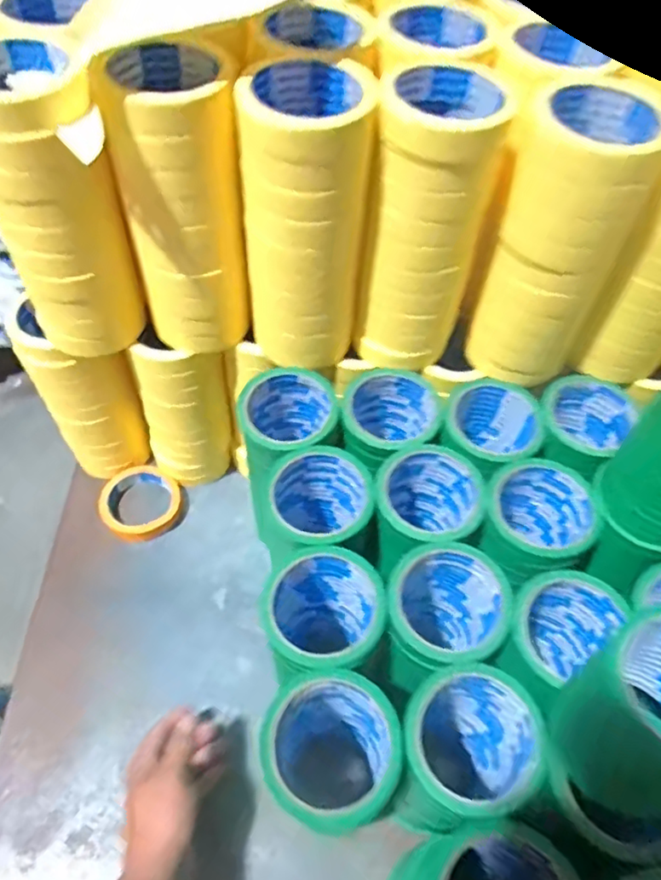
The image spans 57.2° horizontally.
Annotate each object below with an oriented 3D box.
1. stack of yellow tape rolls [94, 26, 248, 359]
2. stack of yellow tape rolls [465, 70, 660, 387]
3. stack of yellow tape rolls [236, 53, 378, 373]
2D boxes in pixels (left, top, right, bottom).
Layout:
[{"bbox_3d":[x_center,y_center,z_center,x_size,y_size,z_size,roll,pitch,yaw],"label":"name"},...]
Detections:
[{"bbox_3d":[-0.126,-0.201,0.530,0.098,0.234,0.106,-14,57,-9],"label":"stack of yellow tape rolls"},{"bbox_3d":[0.193,-0.159,0.515,0.093,0.236,0.091,27,60,16],"label":"stack of yellow tape rolls"},{"bbox_3d":[-0.017,-0.176,0.517,0.100,0.236,0.093,3,56,2],"label":"stack of yellow tape rolls"}]

